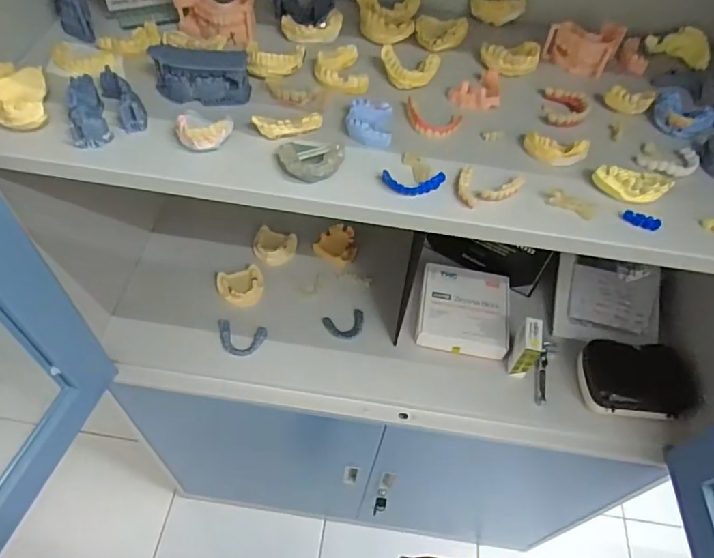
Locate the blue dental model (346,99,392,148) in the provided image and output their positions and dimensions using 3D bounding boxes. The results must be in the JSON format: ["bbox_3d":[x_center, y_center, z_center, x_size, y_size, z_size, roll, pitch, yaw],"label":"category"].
[{"bbox_3d":[0.012,-0.154,0.516,0.043,0.021,0.058,4,54,-2],"label":"blue dental model"}]

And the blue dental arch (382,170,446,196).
[{"bbox_3d":[0.052,-0.086,0.476,0.057,0.008,0.025,-1,54,-6],"label":"blue dental arch"}]

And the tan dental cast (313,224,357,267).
[{"bbox_3d":[-0.032,-0.062,0.922,0.070,0.023,0.067,23,55,11],"label":"tan dental cast"}]

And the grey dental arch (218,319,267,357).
[{"bbox_3d":[-0.181,0.093,0.818,0.075,0.012,0.053,9,54,1],"label":"grey dental arch"}]

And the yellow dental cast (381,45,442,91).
[{"bbox_3d":[0.059,-0.225,0.564,0.064,0.024,0.043,0,54,-5],"label":"yellow dental cast"}]

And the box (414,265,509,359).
[{"bbox_3d":[0.175,0.047,0.858,0.141,0.035,0.146,10,54,2],"label":"box"}]

